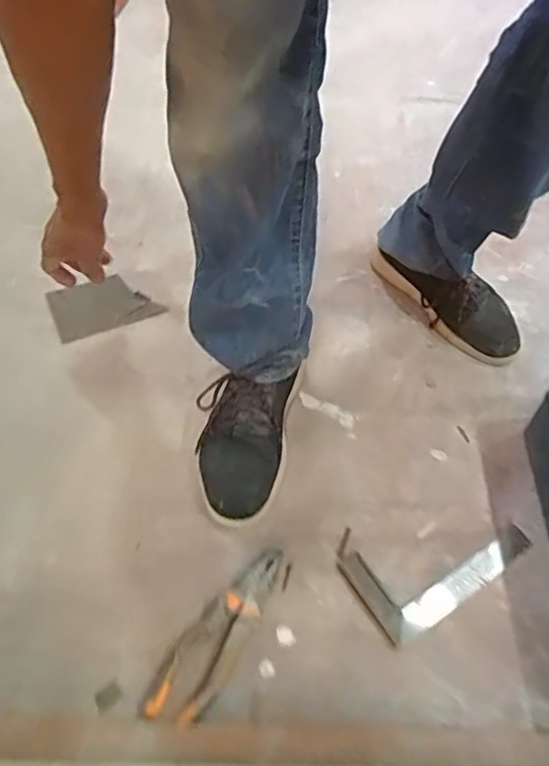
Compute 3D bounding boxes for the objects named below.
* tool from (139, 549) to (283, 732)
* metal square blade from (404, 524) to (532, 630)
[{"bbox_3d":[-0.057,0.246,0.580,0.064,0.028,0.188,25,57,13],"label":"tool"},{"bbox_3d":[0.214,0.212,0.632,0.178,0.005,0.031,-27,62,-21],"label":"metal square blade"}]

